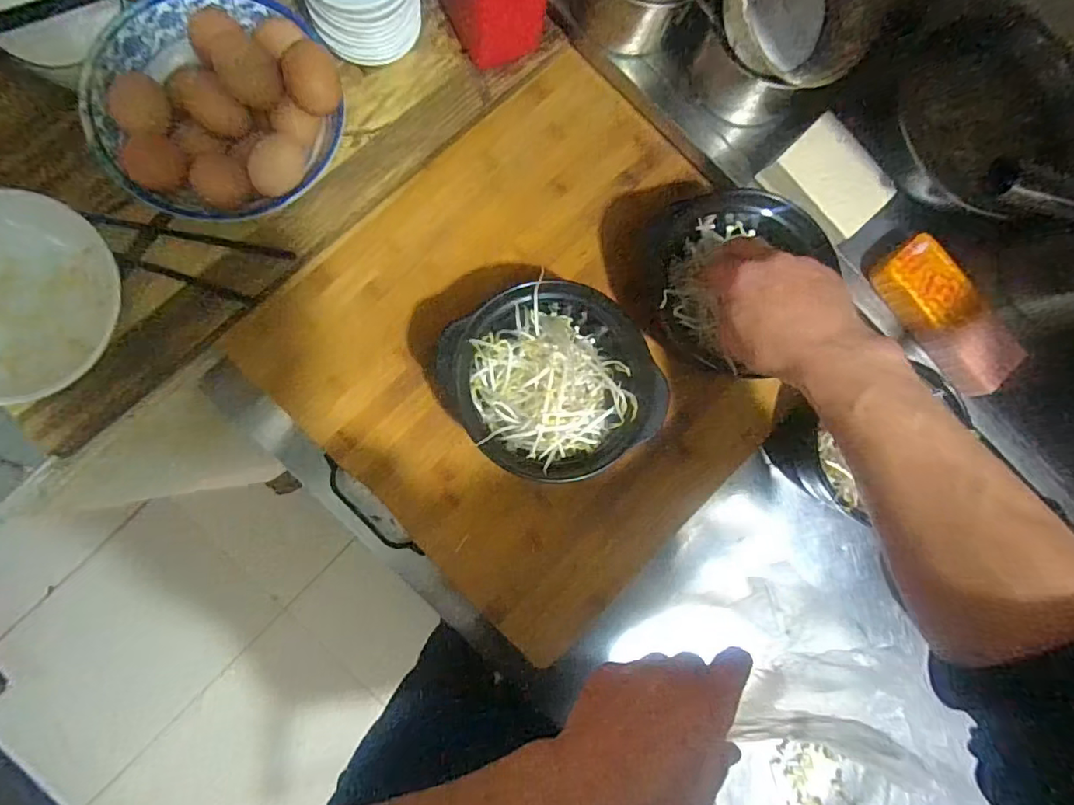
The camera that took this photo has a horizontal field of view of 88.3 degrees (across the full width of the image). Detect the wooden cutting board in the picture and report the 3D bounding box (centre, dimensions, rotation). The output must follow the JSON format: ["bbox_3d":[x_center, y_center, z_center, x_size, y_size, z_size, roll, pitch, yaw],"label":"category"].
[{"bbox_3d":[0.025,-0.056,0.554,0.461,0.023,0.444,-44,94,-9],"label":"wooden cutting board"}]

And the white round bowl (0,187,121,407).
[{"bbox_3d":[-0.427,-0.083,0.453,0.169,0.051,0.168,1,87,-9],"label":"white round bowl"}]

